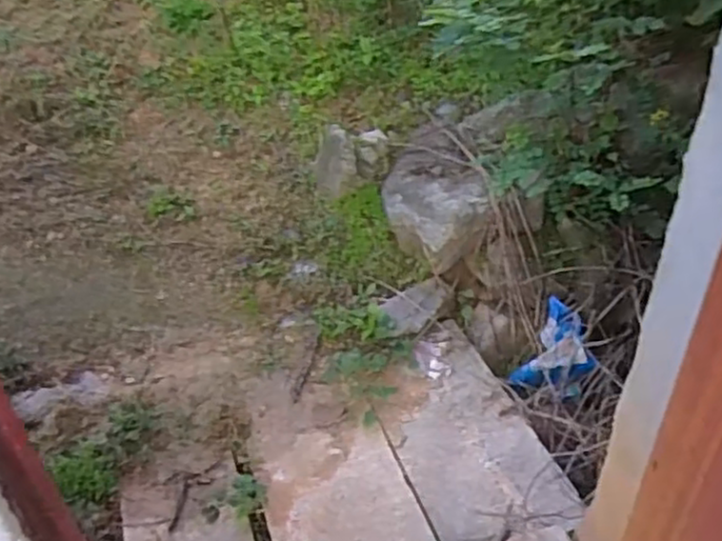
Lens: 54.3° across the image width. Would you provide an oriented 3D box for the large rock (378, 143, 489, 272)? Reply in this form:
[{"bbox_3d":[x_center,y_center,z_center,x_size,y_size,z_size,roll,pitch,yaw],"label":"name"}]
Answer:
[{"bbox_3d":[0.192,-0.195,1.961,0.239,0.198,0.417,-9,39,-7],"label":"large rock"}]

